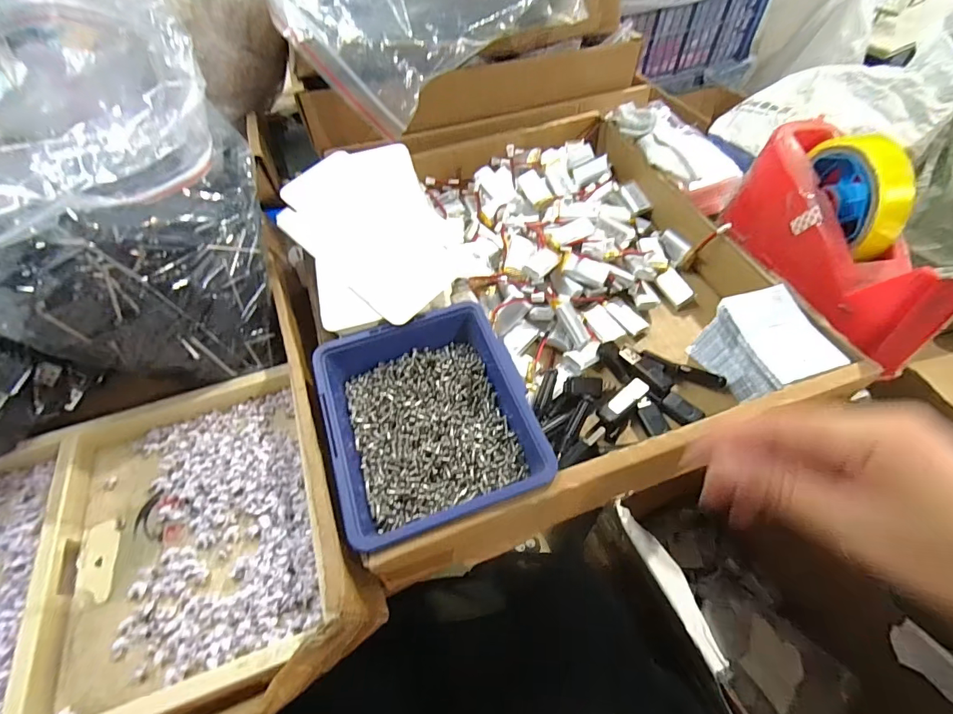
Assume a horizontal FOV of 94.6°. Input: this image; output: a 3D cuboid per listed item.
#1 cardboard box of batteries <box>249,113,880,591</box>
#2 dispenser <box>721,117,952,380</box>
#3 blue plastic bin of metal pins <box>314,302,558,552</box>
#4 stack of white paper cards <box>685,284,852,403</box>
[{"bbox_3d":[0.031,-0.068,0.363,0.365,0.088,0.367,-19,56,-10],"label":"cardboard box of batteries"},{"bbox_3d":[0.270,-0.099,0.335,0.073,0.095,0.204,-1,55,2],"label":"dispenser"},{"bbox_3d":[-0.031,0.040,0.287,0.120,0.043,0.137,-17,56,-10],"label":"blue plastic bin of metal pins"},{"bbox_3d":[0.213,-0.007,0.323,0.057,0.046,0.072,-19,56,-11],"label":"stack of white paper cards"}]

